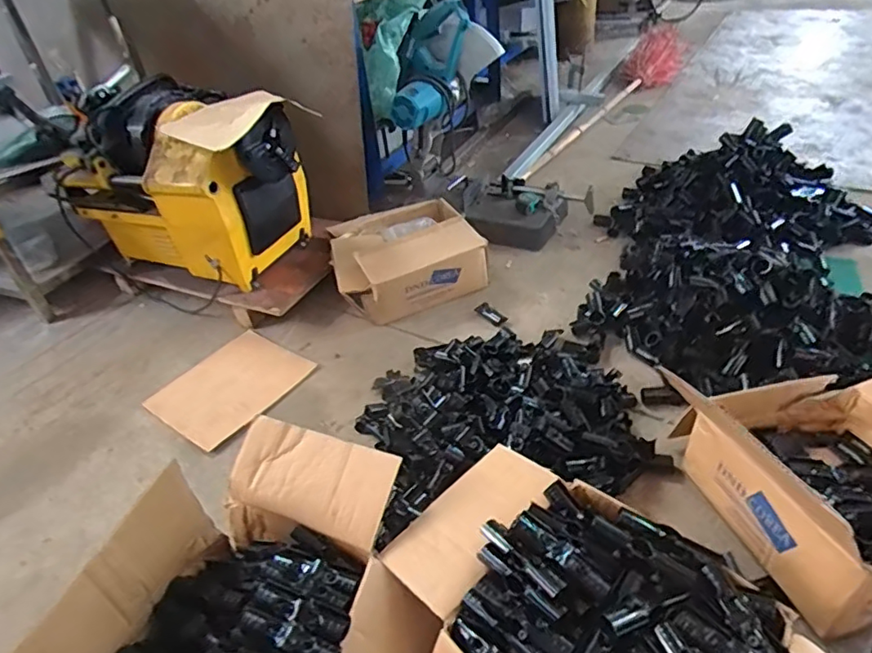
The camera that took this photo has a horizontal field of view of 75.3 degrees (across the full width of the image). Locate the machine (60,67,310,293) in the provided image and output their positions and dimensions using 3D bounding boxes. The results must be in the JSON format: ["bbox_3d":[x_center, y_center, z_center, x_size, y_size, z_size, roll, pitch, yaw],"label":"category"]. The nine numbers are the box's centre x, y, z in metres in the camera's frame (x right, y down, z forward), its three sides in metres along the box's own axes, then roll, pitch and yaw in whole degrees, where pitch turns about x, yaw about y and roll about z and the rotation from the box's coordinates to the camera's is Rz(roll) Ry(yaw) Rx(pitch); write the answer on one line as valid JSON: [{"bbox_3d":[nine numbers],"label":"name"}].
[{"bbox_3d":[-0.628,-0.382,1.484,0.626,0.411,0.374,18,45,28],"label":"machine"}]

